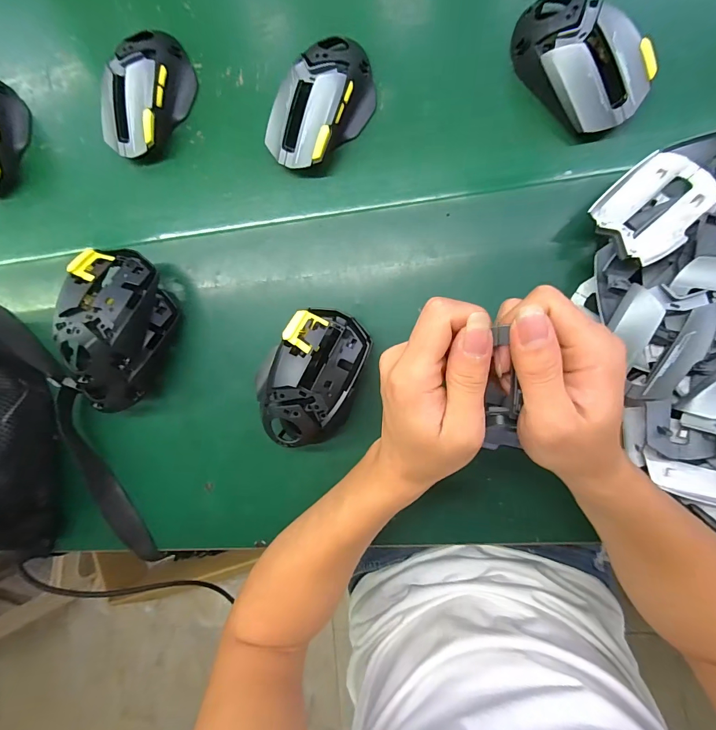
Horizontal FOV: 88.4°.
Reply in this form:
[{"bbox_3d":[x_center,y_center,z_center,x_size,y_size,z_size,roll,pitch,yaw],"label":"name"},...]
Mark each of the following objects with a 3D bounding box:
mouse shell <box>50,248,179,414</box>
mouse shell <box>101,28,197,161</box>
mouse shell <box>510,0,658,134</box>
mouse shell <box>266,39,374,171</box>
[{"bbox_3d":[-0.210,-0.028,0.324,0.071,0.071,0.141,8,95,8],"label":"mouse shell"},{"bbox_3d":[-0.194,-0.247,0.344,0.060,0.039,0.112,27,97,5],"label":"mouse shell"},{"bbox_3d":[0.170,-0.236,0.289,0.060,0.042,0.114,-42,85,8],"label":"mouse shell"},{"bbox_3d":[-0.032,-0.221,0.316,0.068,0.040,0.112,35,98,4],"label":"mouse shell"}]

